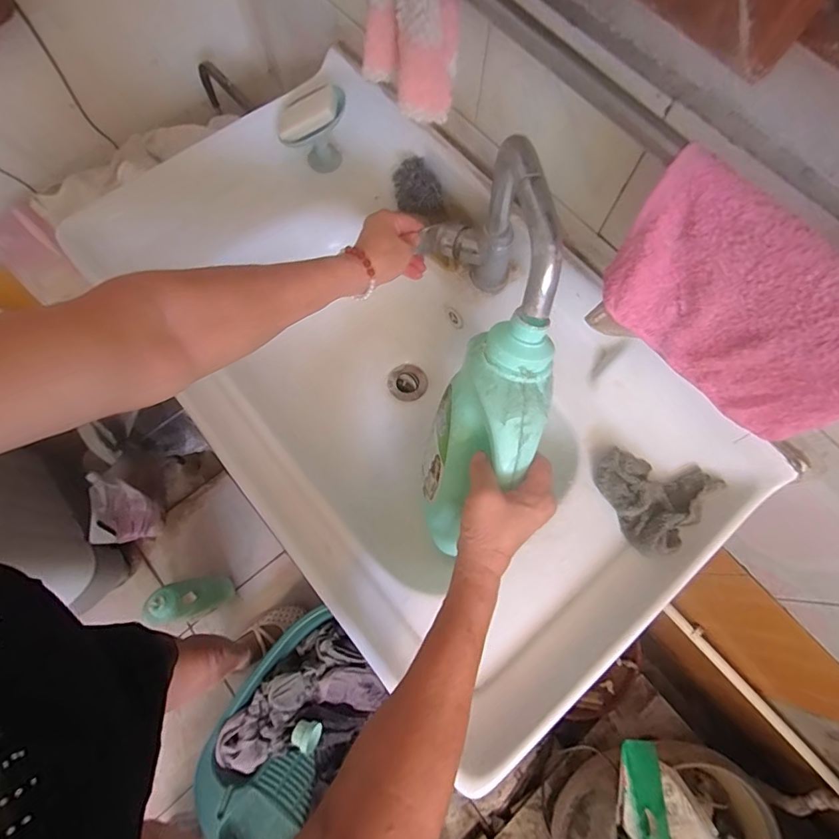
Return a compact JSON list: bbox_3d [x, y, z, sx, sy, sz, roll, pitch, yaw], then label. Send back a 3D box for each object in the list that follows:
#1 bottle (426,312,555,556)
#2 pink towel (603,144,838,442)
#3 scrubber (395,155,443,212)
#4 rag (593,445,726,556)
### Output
[{"bbox_3d":[0.050,0.025,0.427,0.093,0.250,0.065,31,42,8],"label":"bottle"},{"bbox_3d":[0.232,-0.072,0.326,0.200,0.132,0.038,42,75,12],"label":"pink towel"},{"bbox_3d":[-0.003,-0.311,0.601,0.058,0.036,0.068,-11,72,-5],"label":"scrubber"},{"bbox_3d":[0.251,0.077,0.497,0.107,0.034,0.114,40,75,11],"label":"rag"}]

